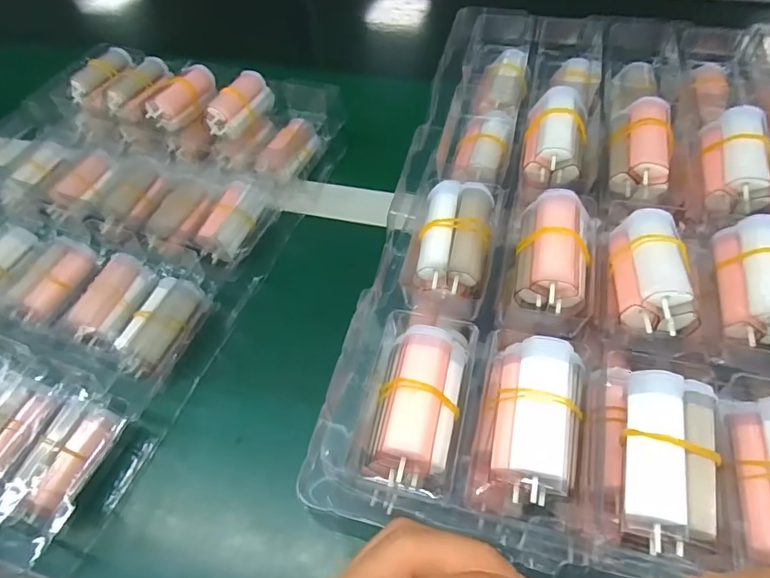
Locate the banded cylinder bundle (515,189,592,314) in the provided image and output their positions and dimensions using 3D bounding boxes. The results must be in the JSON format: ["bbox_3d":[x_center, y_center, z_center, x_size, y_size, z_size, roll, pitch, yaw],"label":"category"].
[{"bbox_3d":[0.091,-0.021,0.263,0.038,0.024,0.066,8,56,10],"label":"banded cylinder bundle"}]

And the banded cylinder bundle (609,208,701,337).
[{"bbox_3d":[0.133,-0.011,0.246,0.034,0.025,0.068,5,56,9],"label":"banded cylinder bundle"}]

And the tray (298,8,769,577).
[{"bbox_3d":[0.150,-0.037,0.301,0.284,0.076,0.393,10,57,12],"label":"tray"}]

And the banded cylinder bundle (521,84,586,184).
[{"bbox_3d":[0.110,-0.101,0.316,0.036,0.025,0.064,7,56,10],"label":"banded cylinder bundle"}]

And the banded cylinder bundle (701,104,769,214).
[{"bbox_3d":[0.210,-0.080,0.293,0.029,0.027,0.067,8,57,11],"label":"banded cylinder bundle"}]

